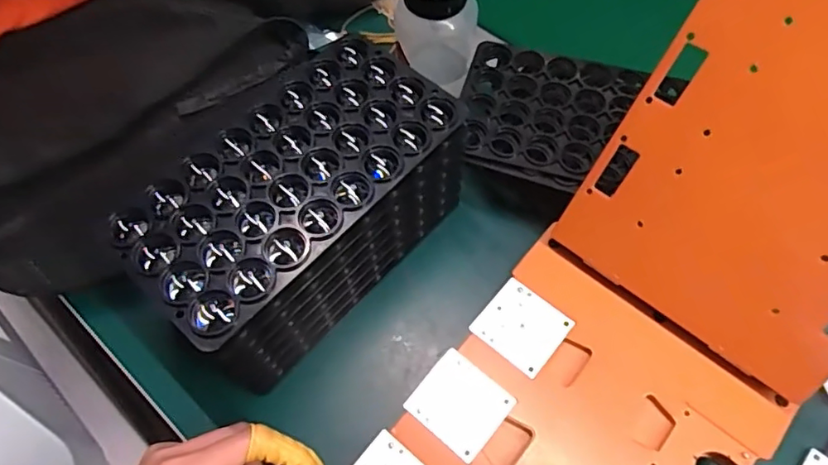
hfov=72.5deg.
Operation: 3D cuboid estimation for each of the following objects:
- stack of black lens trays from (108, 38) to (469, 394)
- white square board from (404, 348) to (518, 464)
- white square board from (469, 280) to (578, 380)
[{"bbox_3d":[-0.064,-0.008,0.355,0.101,0.107,0.190,37,70,18],"label":"stack of black lens trays"},{"bbox_3d":[0.026,0.097,0.319,0.048,0.004,0.046,37,70,18],"label":"white square board"},{"bbox_3d":[0.065,0.056,0.339,0.047,0.004,0.045,37,70,18],"label":"white square board"}]

